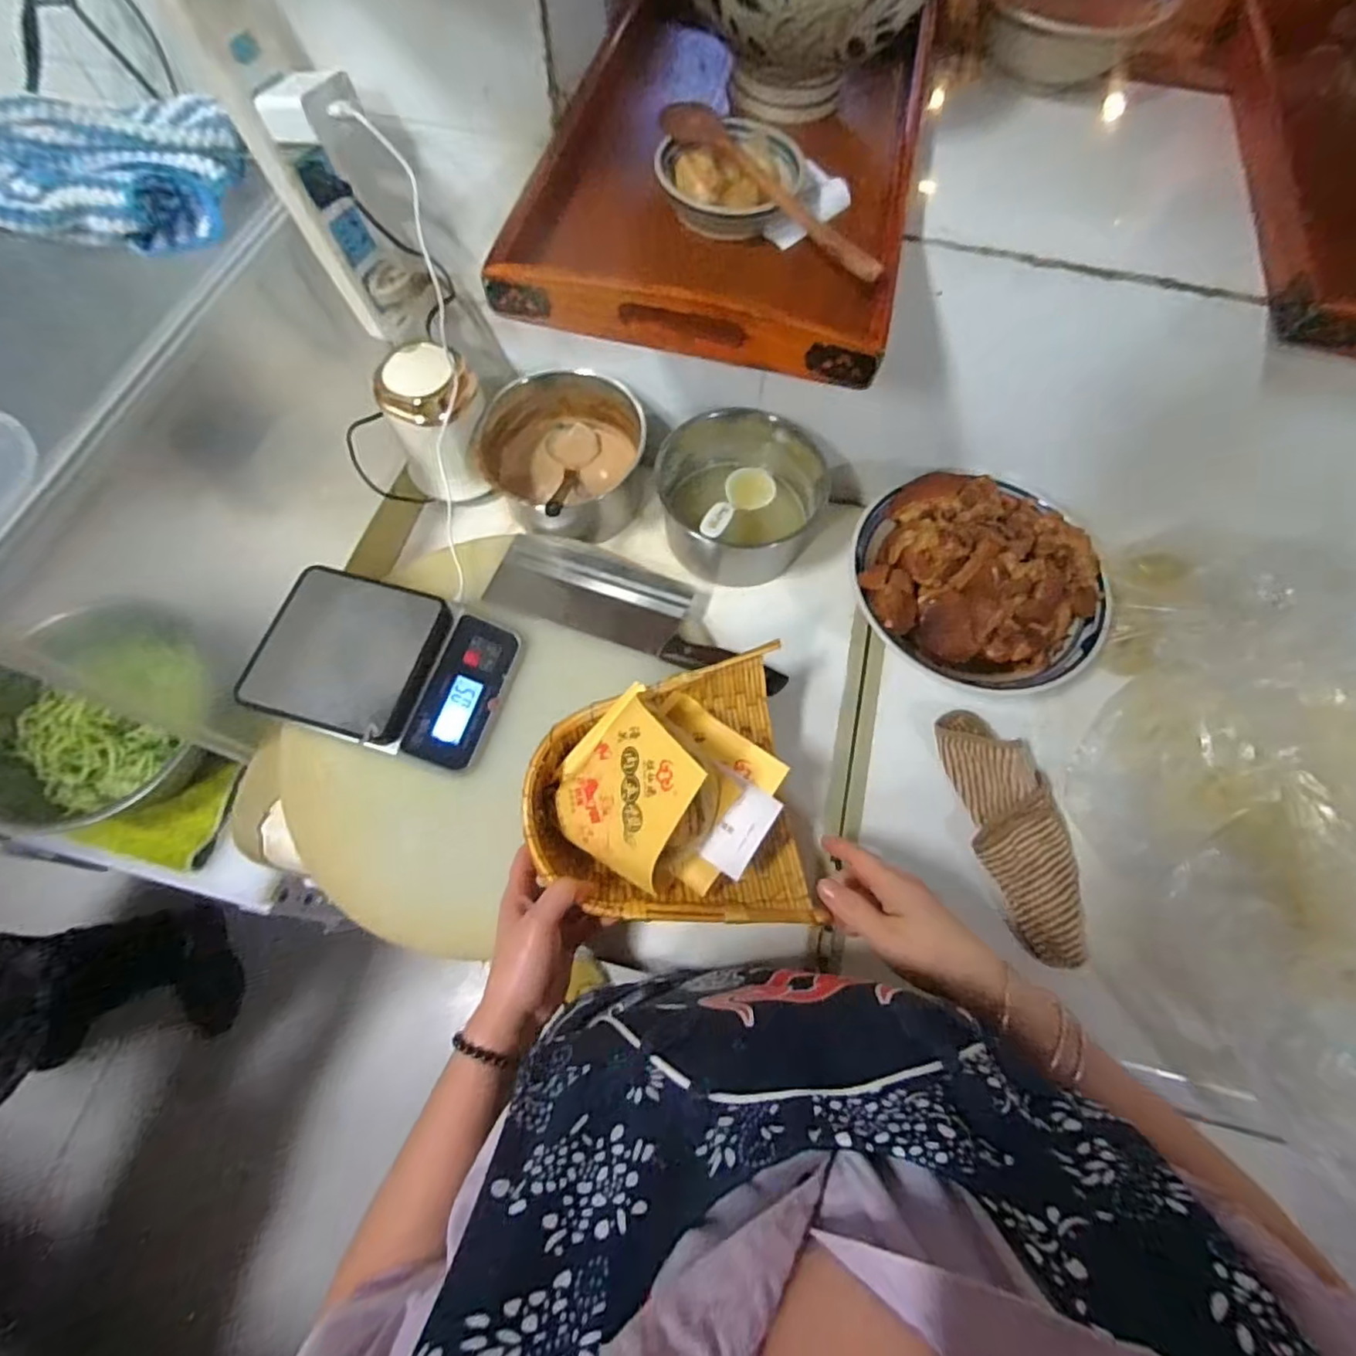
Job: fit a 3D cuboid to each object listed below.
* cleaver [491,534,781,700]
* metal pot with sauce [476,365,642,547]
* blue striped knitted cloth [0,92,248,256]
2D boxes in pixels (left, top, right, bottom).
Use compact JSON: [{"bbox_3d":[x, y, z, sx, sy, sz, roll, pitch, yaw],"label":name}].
[{"bbox_3d":[-0.037,-0.075,0.642,0.319,0.037,0.110,19,69,6],"label":"cleaver"},{"bbox_3d":[-0.118,-0.247,0.682,0.158,0.101,0.167,1,68,-1],"label":"metal pot with sauce"},{"bbox_3d":[-0.439,-0.389,0.468,0.190,0.061,0.109,1,68,-1],"label":"blue striped knitted cloth"}]

